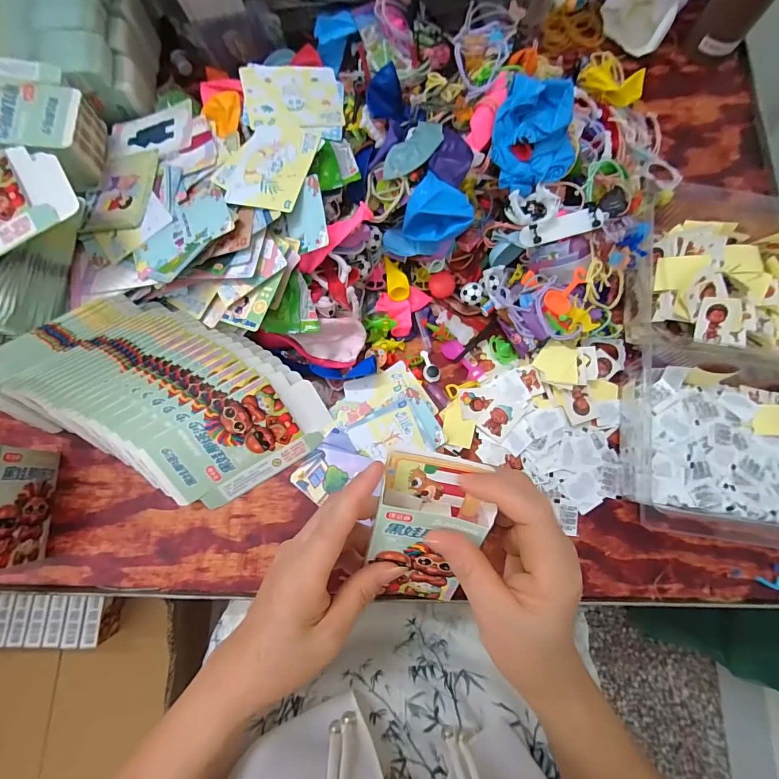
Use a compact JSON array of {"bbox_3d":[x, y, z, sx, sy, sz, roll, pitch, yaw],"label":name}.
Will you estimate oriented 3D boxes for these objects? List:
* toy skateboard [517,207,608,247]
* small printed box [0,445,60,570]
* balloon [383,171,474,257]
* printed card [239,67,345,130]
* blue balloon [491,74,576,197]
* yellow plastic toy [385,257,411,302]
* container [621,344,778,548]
[{"bbox_3d":[0.163,-0.150,0.366,0.078,0.017,0.020,-14,78,-5],"label":"toy skateboard"},{"bbox_3d":[-0.303,0.094,0.317,0.019,0.068,0.091,1,77,-1],"label":"small printed box"},{"bbox_3d":[0.040,-0.153,0.351,0.062,0.050,0.051,8,77,0],"label":"balloon"},{"bbox_3d":[-0.089,-0.270,0.365,0.086,0.006,0.066,-11,82,-13],"label":"printed card"},{"bbox_3d":[0.127,-0.228,0.345,0.067,0.046,0.076,-21,78,-6],"label":"blue balloon"},{"bbox_3d":[0.008,-0.108,0.393,0.021,0.017,0.046,-4,77,-3],"label":"yellow plastic toy"},{"bbox_3d":[0.334,0.048,0.356,0.234,0.048,0.182,4,77,-1],"label":"container"}]

